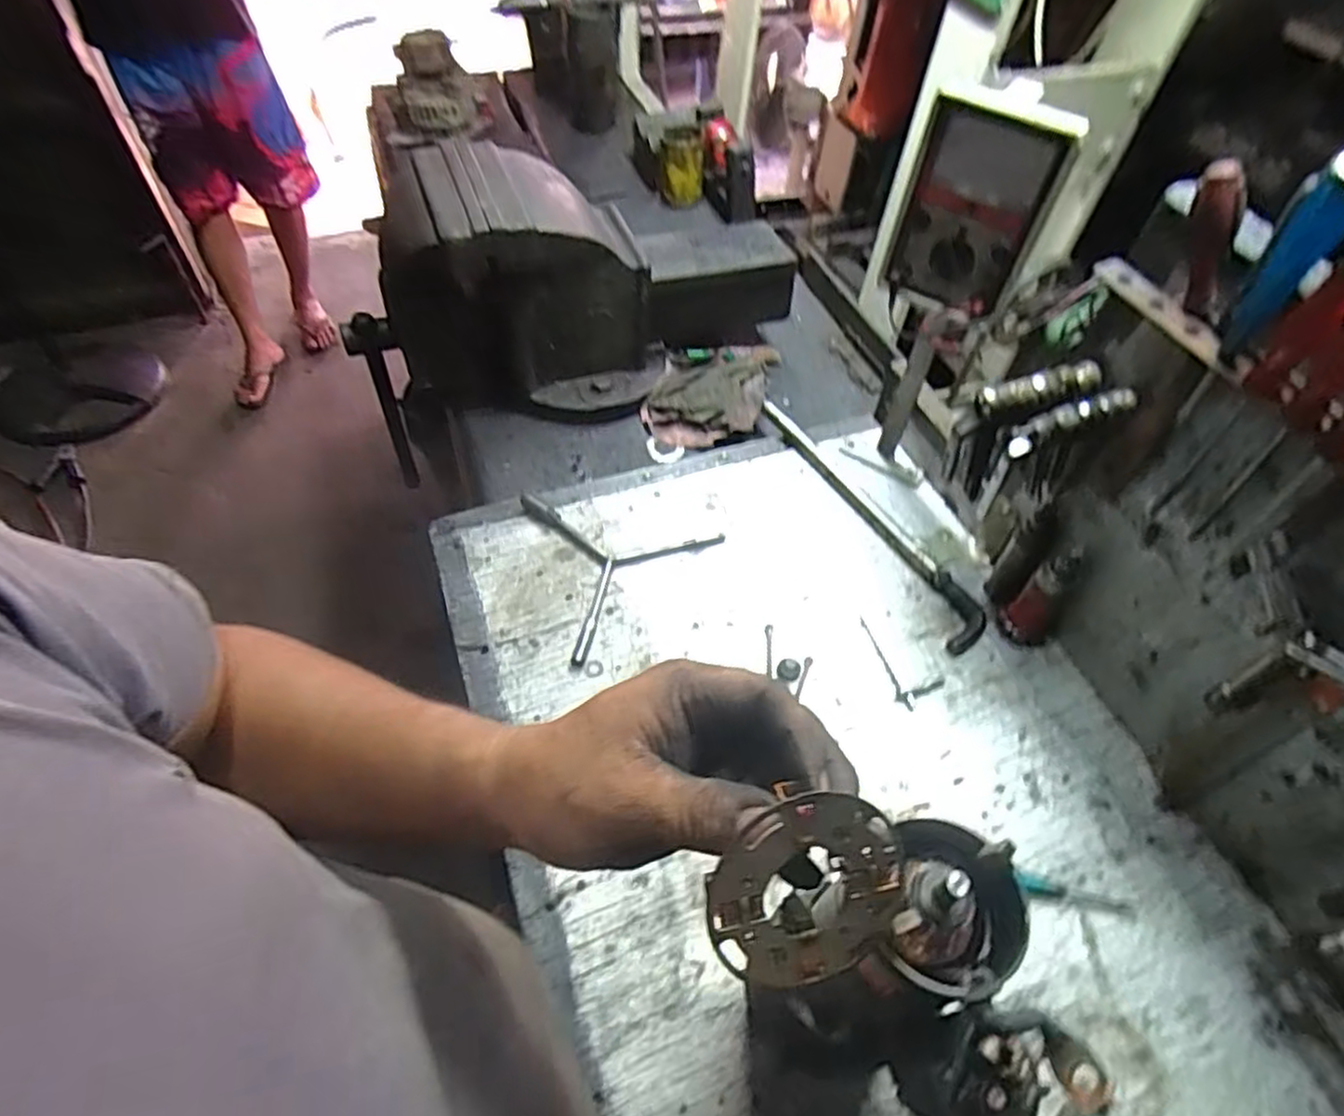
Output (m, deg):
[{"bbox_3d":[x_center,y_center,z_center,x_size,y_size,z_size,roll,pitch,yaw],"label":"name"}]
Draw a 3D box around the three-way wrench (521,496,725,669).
[{"bbox_3d":[-0.087,-0.010,0.795,0.195,0.014,0.211,33,57,20],"label":"three-way wrench"}]

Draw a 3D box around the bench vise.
[{"bbox_3d":[-0.093,-0.349,0.920,0.541,0.266,0.196,-20,56,-18],"label":"bench vise"}]

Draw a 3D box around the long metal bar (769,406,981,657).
[{"bbox_3d":[0.224,-0.054,0.848,0.052,0.015,0.385,-20,56,-18],"label":"long metal bar"}]

